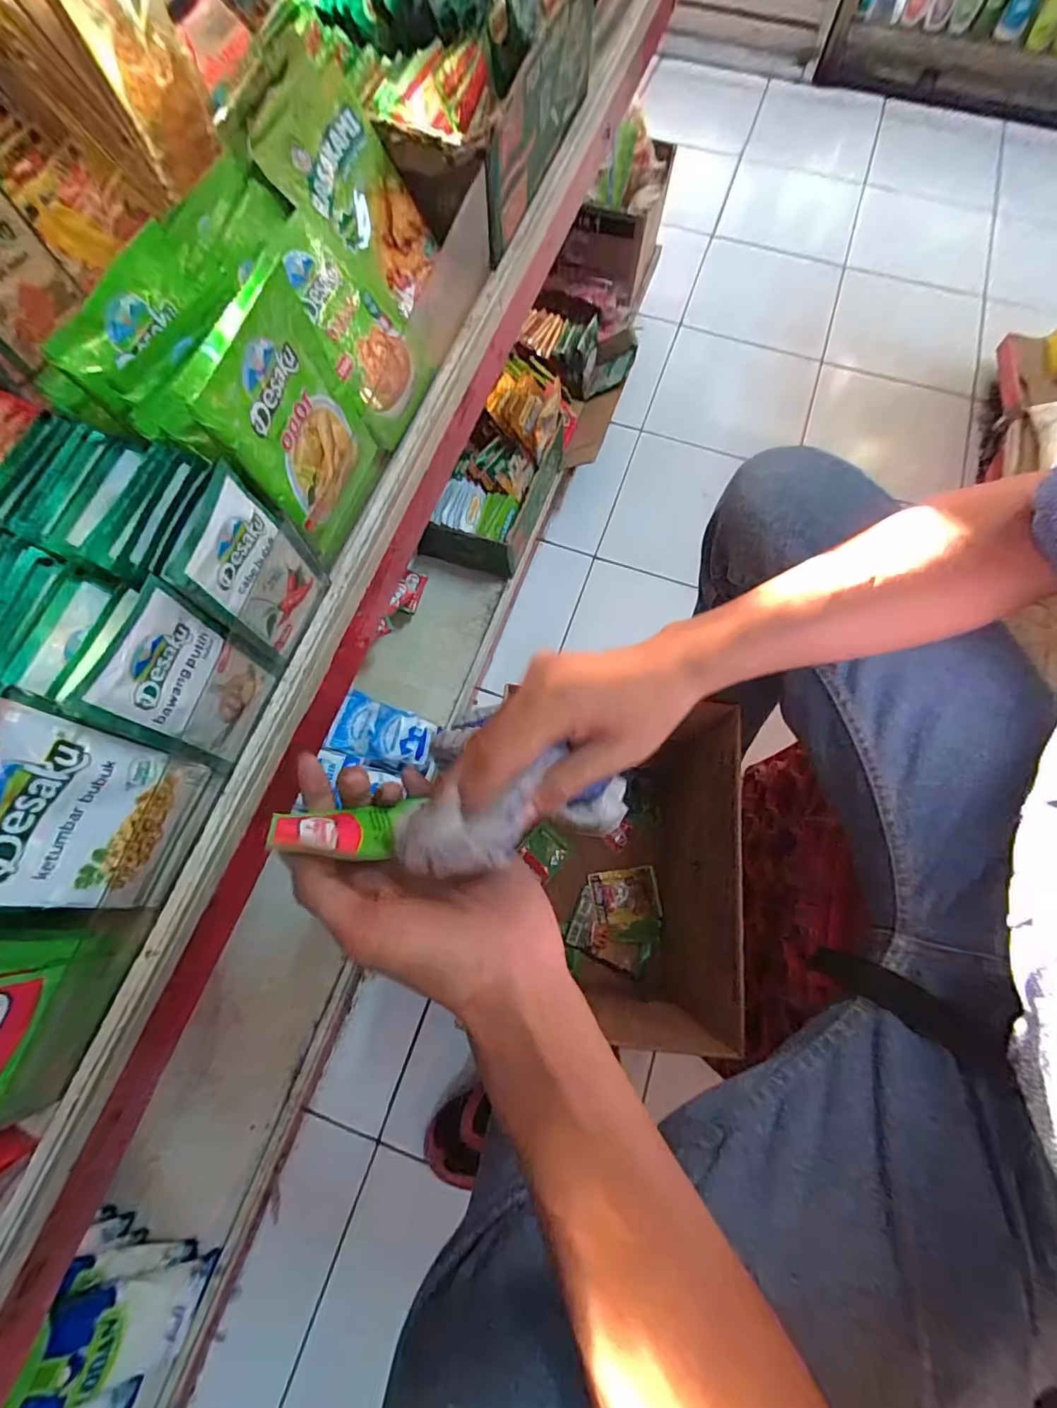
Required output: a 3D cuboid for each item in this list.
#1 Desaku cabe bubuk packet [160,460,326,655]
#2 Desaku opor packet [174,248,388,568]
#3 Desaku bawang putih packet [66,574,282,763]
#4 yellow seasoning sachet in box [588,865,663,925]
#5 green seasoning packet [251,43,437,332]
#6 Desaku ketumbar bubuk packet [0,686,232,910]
[{"bbox_3d":[-0.142,-0.069,0.277,0.013,0.101,0.064,17,73,5],"label":"Desaku cabe bubuk packet"},{"bbox_3d":[-0.128,-0.149,0.288,0.028,0.124,0.097,15,73,5],"label":"Desaku opor packet"},{"bbox_3d":[-0.167,-0.011,0.261,0.011,0.099,0.059,13,72,12],"label":"Desaku bawang putih packet"},{"bbox_3d":[0.135,0.267,0.729,0.092,0.008,0.069,-7,72,-2],"label":"yellow seasoning sachet in box"},{"bbox_3d":[-0.113,-0.339,0.348,0.019,0.120,0.106,6,67,44],"label":"green seasoning packet"},{"bbox_3d":[-0.193,0.050,0.231,0.007,0.113,0.080,13,72,21],"label":"Desaku ketumbar bubuk packet"}]

